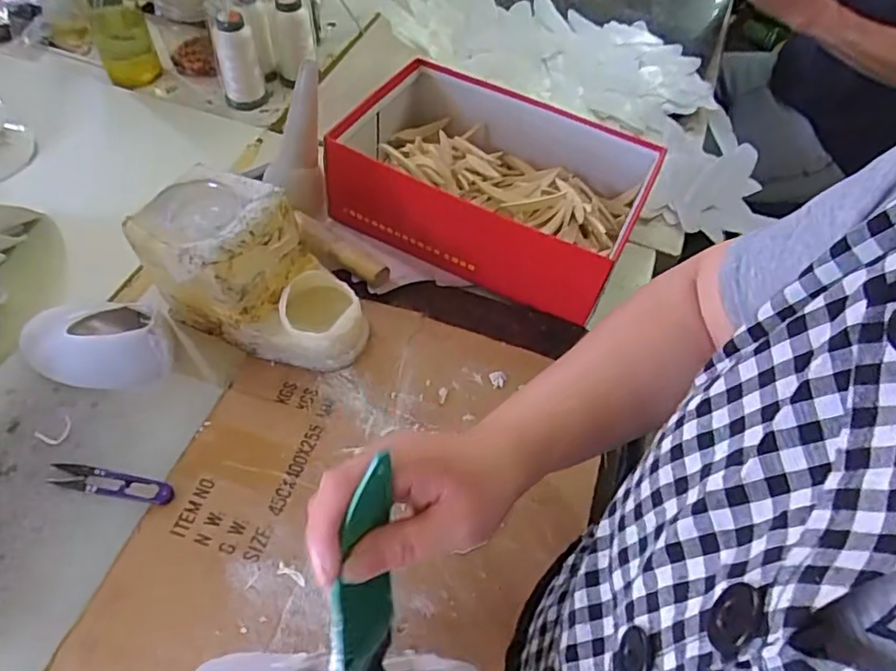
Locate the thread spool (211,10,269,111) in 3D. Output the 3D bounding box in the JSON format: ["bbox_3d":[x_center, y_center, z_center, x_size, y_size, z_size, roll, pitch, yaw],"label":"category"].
[{"bbox_3d":[-0.282,-0.368,0.801,0.059,0.108,0.047,-5,56,-8],"label":"thread spool"}]

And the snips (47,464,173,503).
[{"bbox_3d":[-0.271,0.119,0.483,0.100,0.004,0.019,9,56,2],"label":"snips"}]

